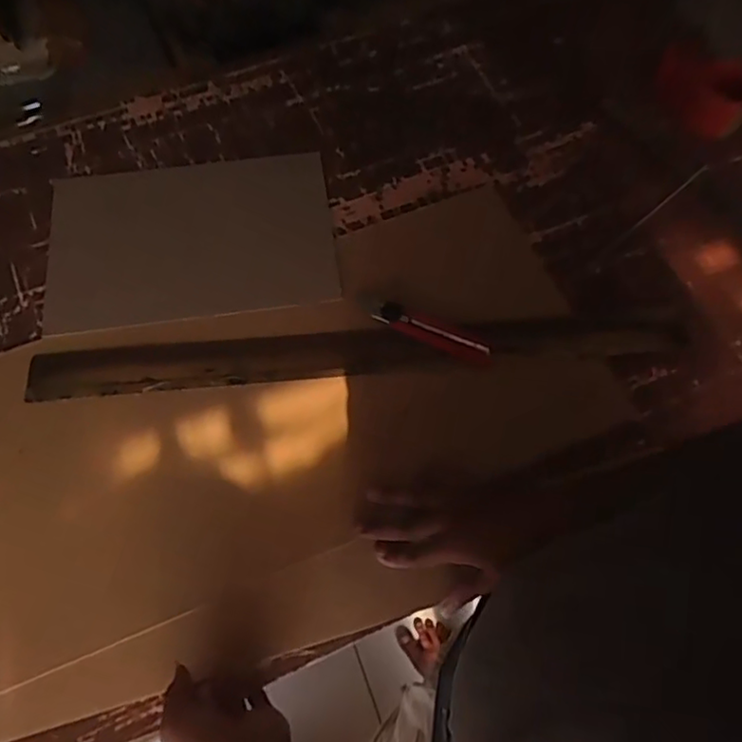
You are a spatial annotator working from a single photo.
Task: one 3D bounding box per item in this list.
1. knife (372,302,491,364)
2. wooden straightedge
[{"bbox_3d":[0.068,-0.043,0.707,0.136,0.014,0.028,22,64,11],"label":"knife"},{"bbox_3d":[-0.008,-0.023,0.705,0.710,0.012,0.055,-5,63,-3],"label":"wooden straightedge"}]

